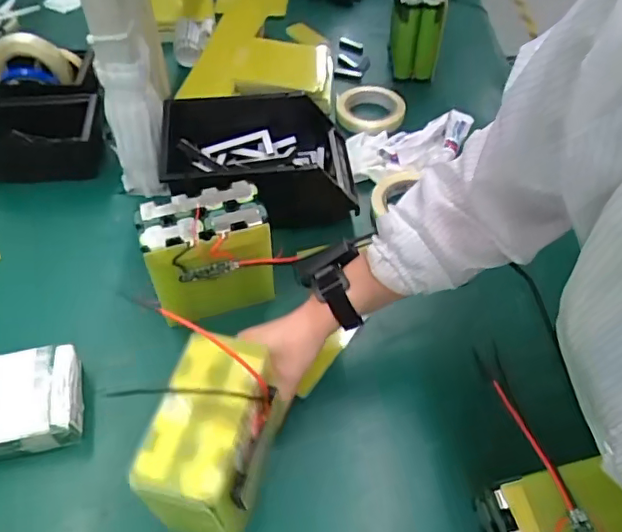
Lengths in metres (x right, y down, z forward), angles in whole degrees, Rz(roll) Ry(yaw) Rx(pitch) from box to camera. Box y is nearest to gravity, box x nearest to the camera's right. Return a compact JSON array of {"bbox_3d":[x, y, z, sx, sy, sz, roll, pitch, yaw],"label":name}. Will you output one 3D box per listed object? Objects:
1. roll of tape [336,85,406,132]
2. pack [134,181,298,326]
[{"bbox_3d":[0.102,-0.265,0.959,0.115,0.024,0.126,1,52,-1],"label":"roll of tape"},{"bbox_3d":[-0.113,-0.014,0.654,0.149,0.139,0.078,-16,54,-13],"label":"pack"}]

